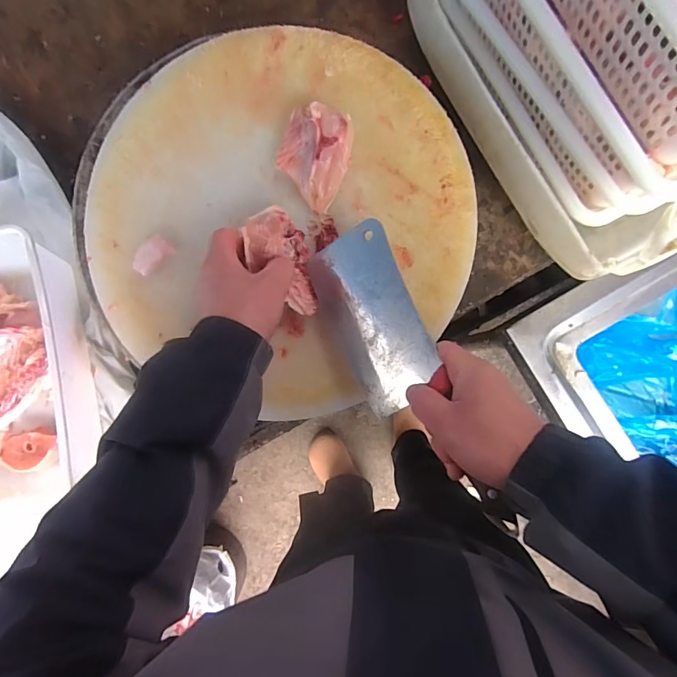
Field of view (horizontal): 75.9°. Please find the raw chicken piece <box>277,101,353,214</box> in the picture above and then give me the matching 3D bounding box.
[{"bbox_3d":[-0.027,-0.187,0.445,0.069,0.036,0.089,20,89,3],"label":"raw chicken piece"}]

